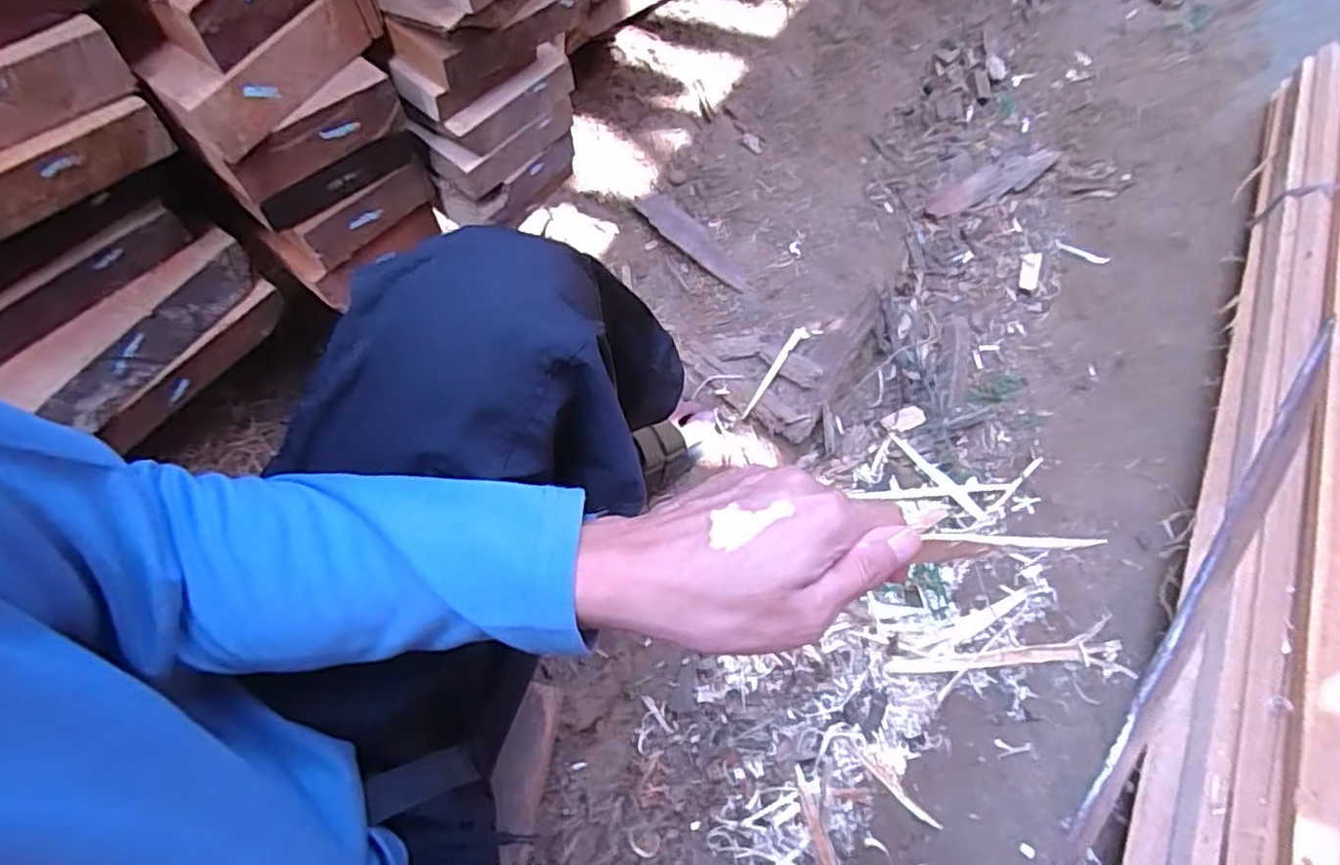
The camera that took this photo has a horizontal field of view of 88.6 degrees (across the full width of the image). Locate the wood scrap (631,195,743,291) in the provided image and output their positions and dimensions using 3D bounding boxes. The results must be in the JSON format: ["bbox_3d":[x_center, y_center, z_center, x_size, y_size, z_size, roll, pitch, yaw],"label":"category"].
[{"bbox_3d":[0.034,-0.263,0.935,0.180,0.007,0.057,38,59,0],"label":"wood scrap"}]

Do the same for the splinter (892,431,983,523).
[{"bbox_3d":[0.353,0.057,0.907,0.015,0.008,0.155,-41,77,-14],"label":"splinter"}]

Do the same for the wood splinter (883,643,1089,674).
[{"bbox_3d":[0.358,0.261,0.788,0.210,0.008,0.019,-10,71,15],"label":"wood splinter"}]

